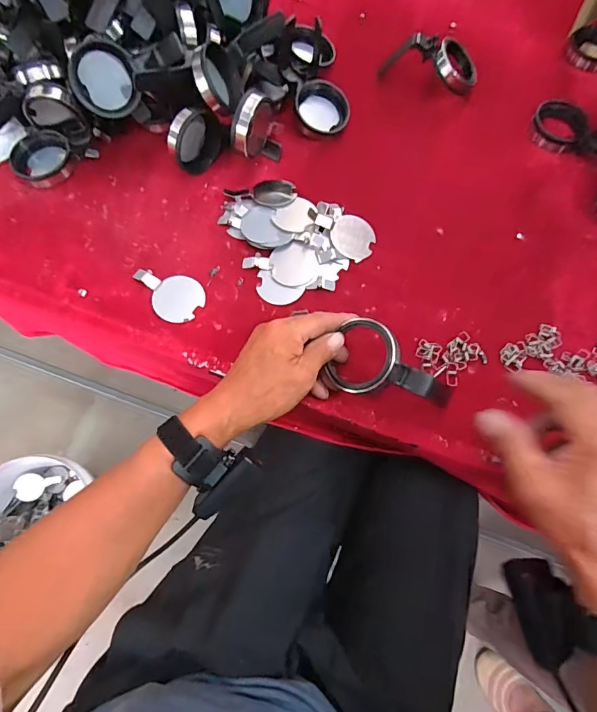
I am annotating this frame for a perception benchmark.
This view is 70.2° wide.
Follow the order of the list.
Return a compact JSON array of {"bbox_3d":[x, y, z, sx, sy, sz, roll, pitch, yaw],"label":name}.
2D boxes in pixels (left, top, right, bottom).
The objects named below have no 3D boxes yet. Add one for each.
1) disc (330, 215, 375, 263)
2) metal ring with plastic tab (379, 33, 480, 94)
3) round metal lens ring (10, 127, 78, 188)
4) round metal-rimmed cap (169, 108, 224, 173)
[{"bbox_3d":[0.063,-0.138,0.488,0.051,0.004,0.052,3,77,-13],"label":"disc"},{"bbox_3d":[0.179,-0.395,0.567,0.128,0.052,0.054,23,70,7],"label":"metal ring with plastic tab"},{"bbox_3d":[-0.308,-0.238,0.508,0.067,0.021,0.065,0,69,-1],"label":"round metal lens ring"},{"bbox_3d":[-0.119,-0.253,0.495,0.024,0.068,0.075,34,72,11],"label":"round metal-rimmed cap"}]

